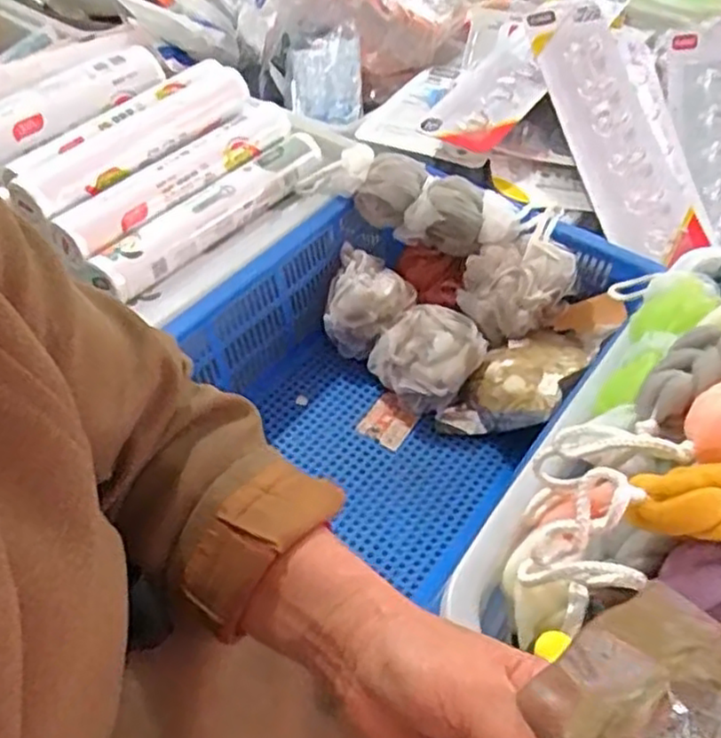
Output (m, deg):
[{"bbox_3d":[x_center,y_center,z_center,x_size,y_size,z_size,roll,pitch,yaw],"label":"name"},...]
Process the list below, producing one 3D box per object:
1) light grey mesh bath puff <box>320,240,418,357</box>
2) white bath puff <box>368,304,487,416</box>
[{"bbox_3d":[0.012,-0.077,0.794,0.093,0.079,0.103,14,51,11],"label":"light grey mesh bath puff"},{"bbox_3d":[0.073,-0.016,0.747,0.102,0.070,0.106,30,55,23],"label":"white bath puff"}]

